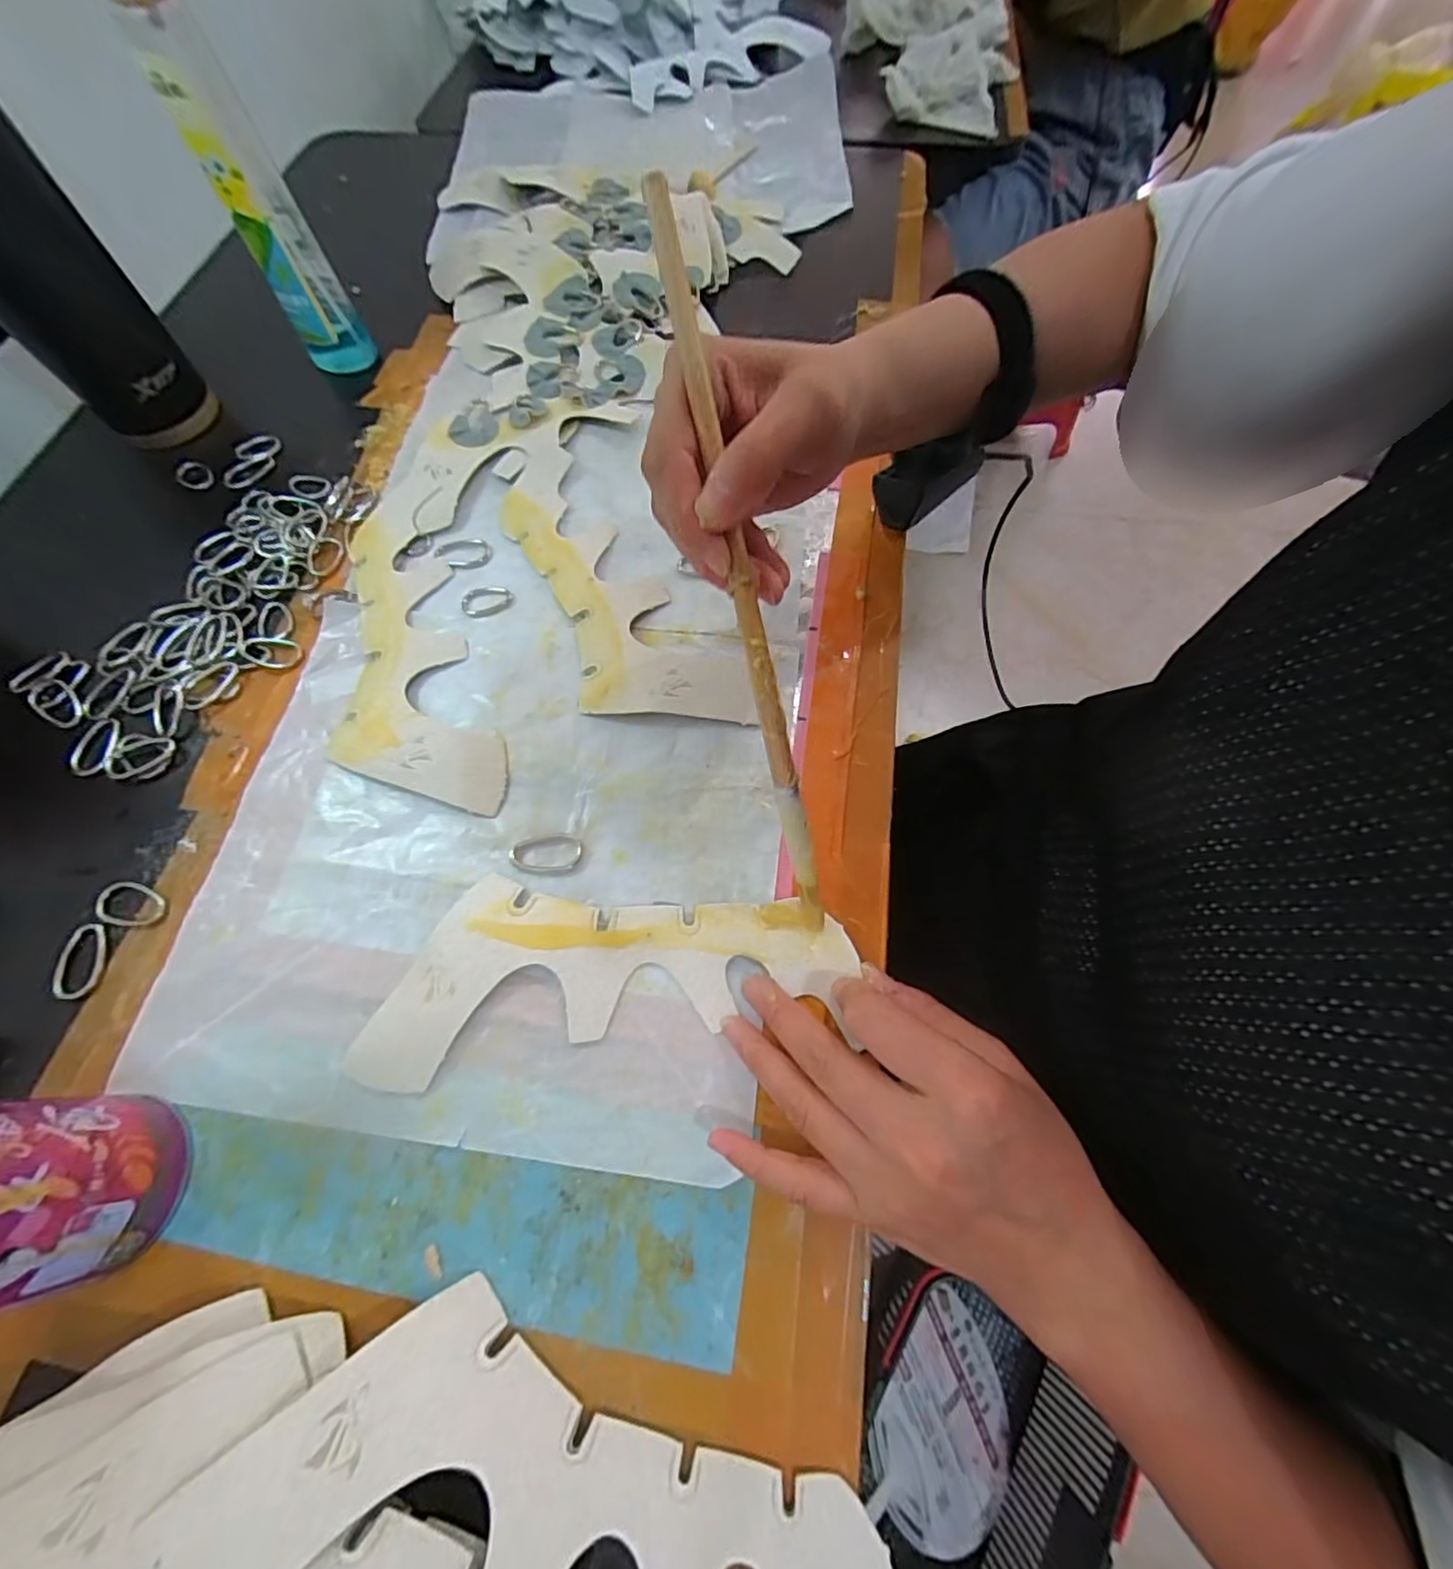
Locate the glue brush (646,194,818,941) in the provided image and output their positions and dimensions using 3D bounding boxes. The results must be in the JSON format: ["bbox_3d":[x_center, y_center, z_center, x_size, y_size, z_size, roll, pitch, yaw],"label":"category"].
[{"bbox_3d":[0.009,-0.065,0.234,0.010,0.005,0.265,-15,107,-4],"label":"glue brush"}]

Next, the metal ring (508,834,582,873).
[{"bbox_3d":[-0.086,0.033,0.295,0.033,0.004,0.018,-3,66,1],"label":"metal ring"}]

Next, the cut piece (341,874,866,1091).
[{"bbox_3d":[-0.052,0.079,0.273,0.207,0.007,0.077,-5,73,-1],"label":"cut piece"}]

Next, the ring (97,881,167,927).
[{"bbox_3d":[-0.282,0.056,0.293,0.031,0.004,0.020,10,67,7],"label":"ring"}]

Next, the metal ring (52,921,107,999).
[{"bbox_3d":[-0.294,0.080,0.283,0.018,0.004,0.032,-1,66,2],"label":"metal ring"}]

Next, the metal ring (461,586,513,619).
[{"bbox_3d":[-0.138,-0.106,0.357,0.030,0.004,0.021,-14,66,-4],"label":"metal ring"}]

